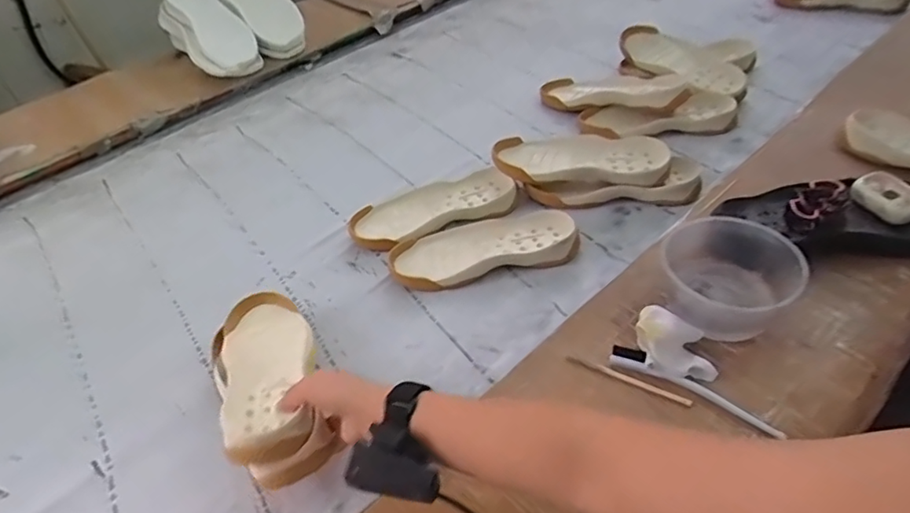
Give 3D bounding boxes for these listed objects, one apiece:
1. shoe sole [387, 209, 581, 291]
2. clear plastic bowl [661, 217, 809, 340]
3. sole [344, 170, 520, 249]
[{"bbox_3d":[0.041,-0.010,0.760,0.243,0.036,0.088,-12,47,-7],"label":"shoe sole"},{"bbox_3d":[0.283,0.026,0.614,0.127,0.068,0.131,-2,46,2],"label":"clear plastic bowl"},{"bbox_3d":[-0.031,-0.065,0.831,0.241,0.034,0.101,-20,47,-12],"label":"sole"}]

